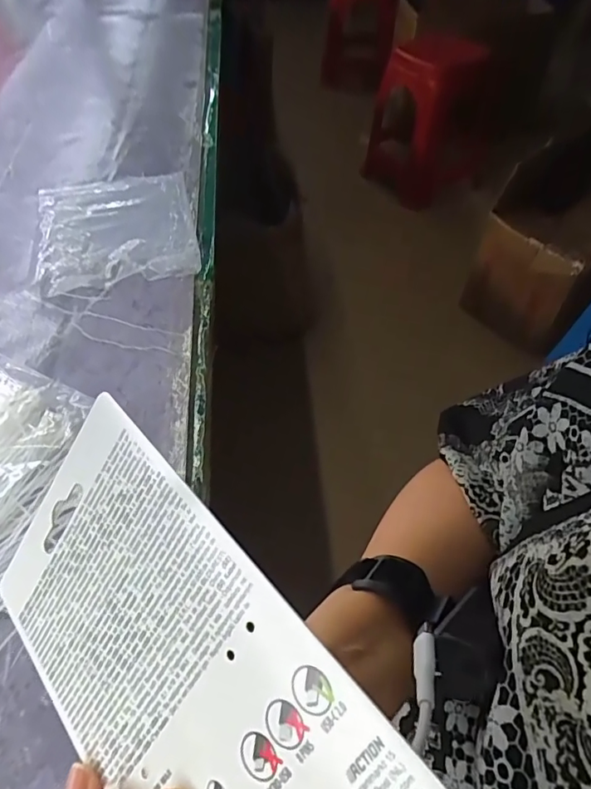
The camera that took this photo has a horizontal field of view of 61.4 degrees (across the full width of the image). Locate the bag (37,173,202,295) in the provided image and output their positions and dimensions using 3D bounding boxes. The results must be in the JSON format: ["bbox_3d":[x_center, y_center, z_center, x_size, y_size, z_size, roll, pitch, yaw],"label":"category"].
[{"bbox_3d":[-0.231,-0.223,0.642,0.188,0.022,0.243,-12,53,-9],"label":"bag"}]

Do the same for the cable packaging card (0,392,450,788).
[{"bbox_3d":[-0.034,0.089,0.147,0.176,0.004,0.095,41,107,28],"label":"cable packaging card"}]

